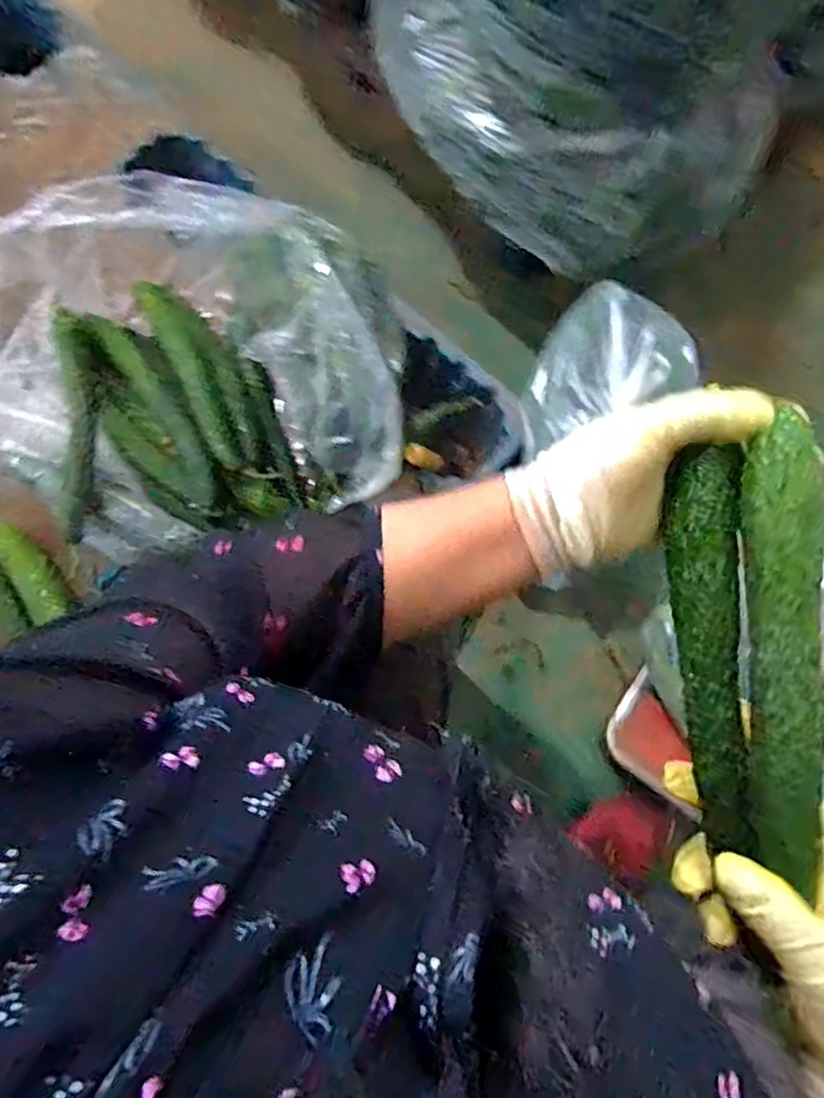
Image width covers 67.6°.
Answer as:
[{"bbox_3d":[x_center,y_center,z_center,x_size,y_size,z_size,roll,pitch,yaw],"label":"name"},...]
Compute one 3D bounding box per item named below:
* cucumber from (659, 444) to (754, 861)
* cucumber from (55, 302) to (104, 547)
[{"bbox_3d":[0.161,0.051,0.331,0.032,0.027,0.205,-3,88,1],"label":"cucumber"},{"bbox_3d":[-0.387,-0.149,0.711,0.049,0.035,0.292,-7,78,0],"label":"cucumber"}]

